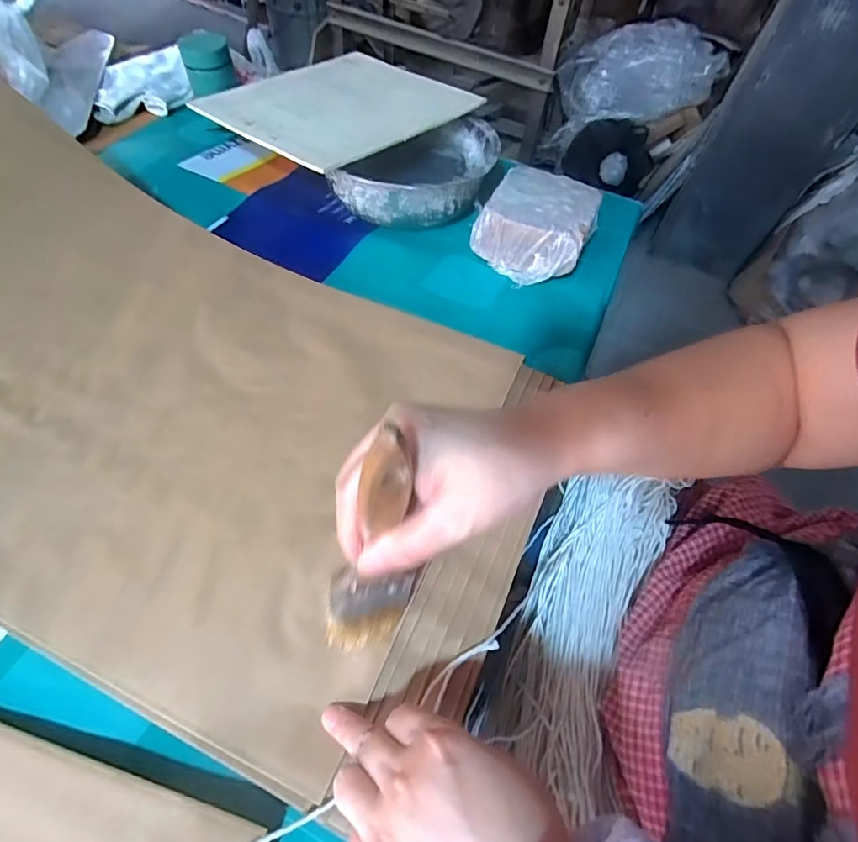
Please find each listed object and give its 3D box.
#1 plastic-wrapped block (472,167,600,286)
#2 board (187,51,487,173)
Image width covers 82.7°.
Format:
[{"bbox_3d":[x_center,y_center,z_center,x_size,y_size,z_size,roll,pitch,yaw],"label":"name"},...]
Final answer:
[{"bbox_3d":[0.127,-0.229,0.561,0.119,0.060,0.150,23,56,10],"label":"plastic-wrapped block"},{"bbox_3d":[-0.106,-0.389,0.592,0.231,0.008,0.275,34,57,20],"label":"board"}]

